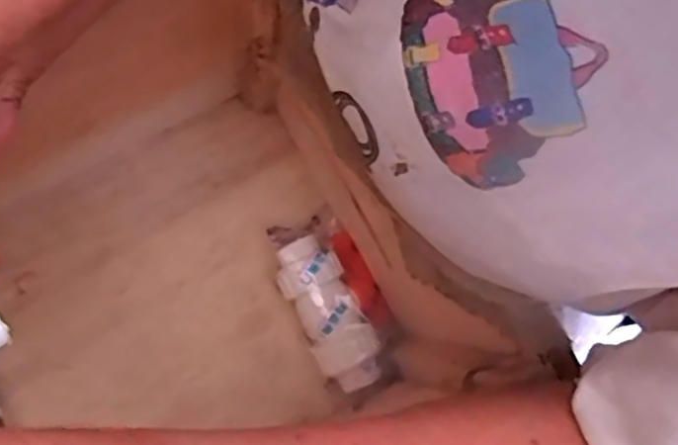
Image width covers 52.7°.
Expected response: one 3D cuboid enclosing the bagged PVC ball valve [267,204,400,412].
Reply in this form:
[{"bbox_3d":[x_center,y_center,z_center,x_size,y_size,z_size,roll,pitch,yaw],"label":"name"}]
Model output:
[{"bbox_3d":[0.000,0.060,0.521,0.067,0.040,0.144,-25,78,-7],"label":"bagged PVC ball valve"}]

